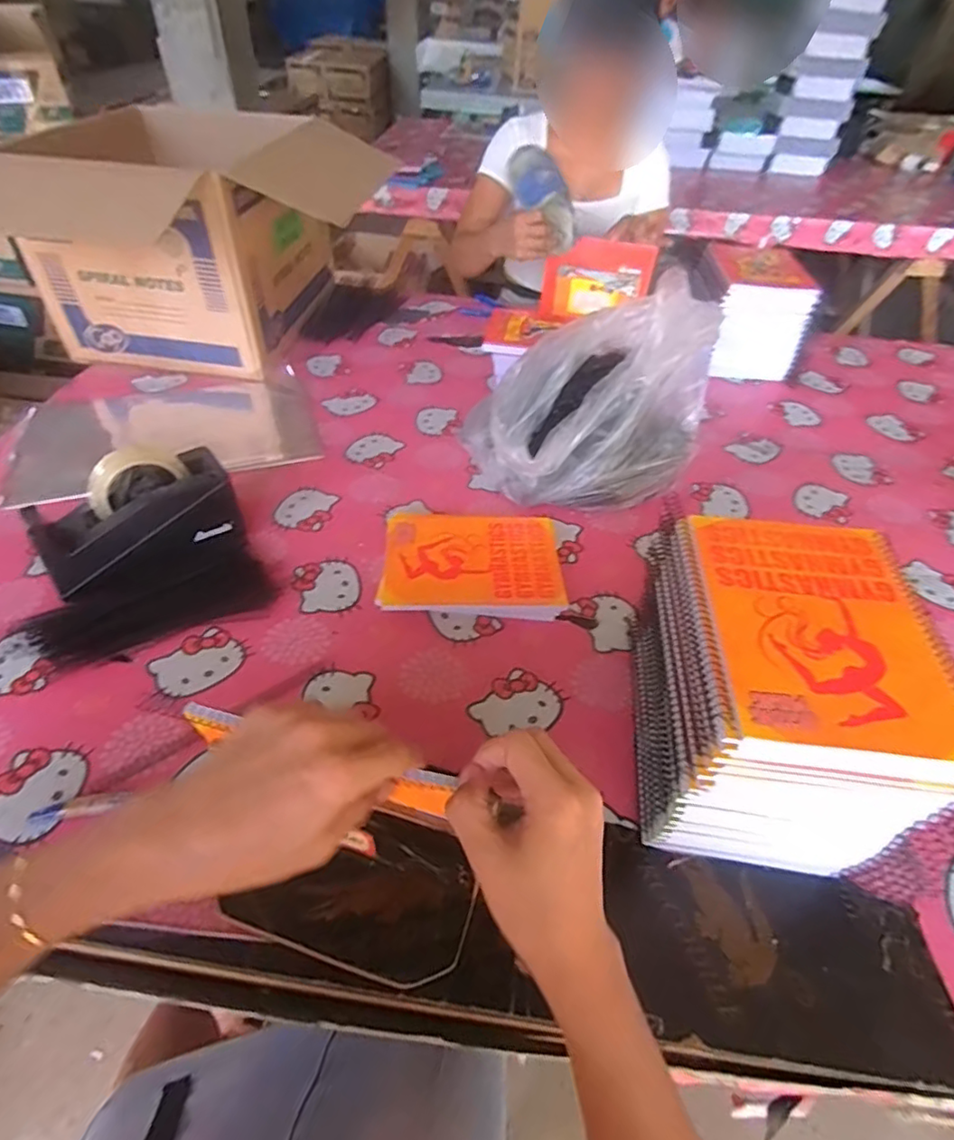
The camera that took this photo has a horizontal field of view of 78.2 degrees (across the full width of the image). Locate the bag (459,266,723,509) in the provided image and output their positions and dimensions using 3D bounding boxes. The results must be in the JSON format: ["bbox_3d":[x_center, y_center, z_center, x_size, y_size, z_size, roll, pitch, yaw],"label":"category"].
[{"bbox_3d":[0.157,-0.209,0.763,0.291,0.214,0.193,-18,48,-19],"label":"bag"}]

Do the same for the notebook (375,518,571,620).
[{"bbox_3d":[-0.005,-0.006,0.683,0.201,0.028,0.147,0,44,-2],"label":"notebook"}]

